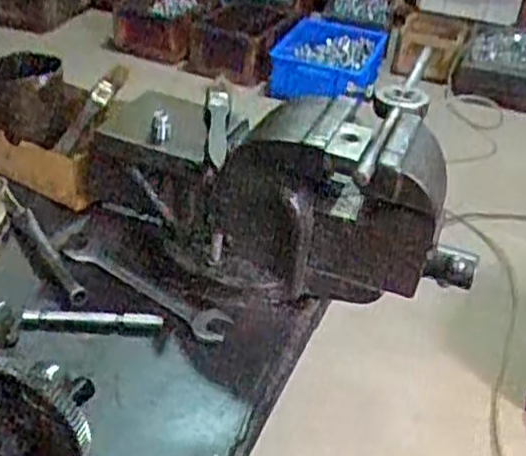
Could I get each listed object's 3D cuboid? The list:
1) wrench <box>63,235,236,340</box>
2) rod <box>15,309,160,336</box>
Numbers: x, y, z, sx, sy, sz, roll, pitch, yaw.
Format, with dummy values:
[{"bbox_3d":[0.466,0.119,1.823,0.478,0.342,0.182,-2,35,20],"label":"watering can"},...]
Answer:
[{"bbox_3d":[-0.096,0.049,0.617,0.167,0.005,0.034,25,38,26],"label":"wrench"},{"bbox_3d":[-0.133,0.073,0.573,0.106,0.012,0.019,3,34,-4],"label":"rod"}]

